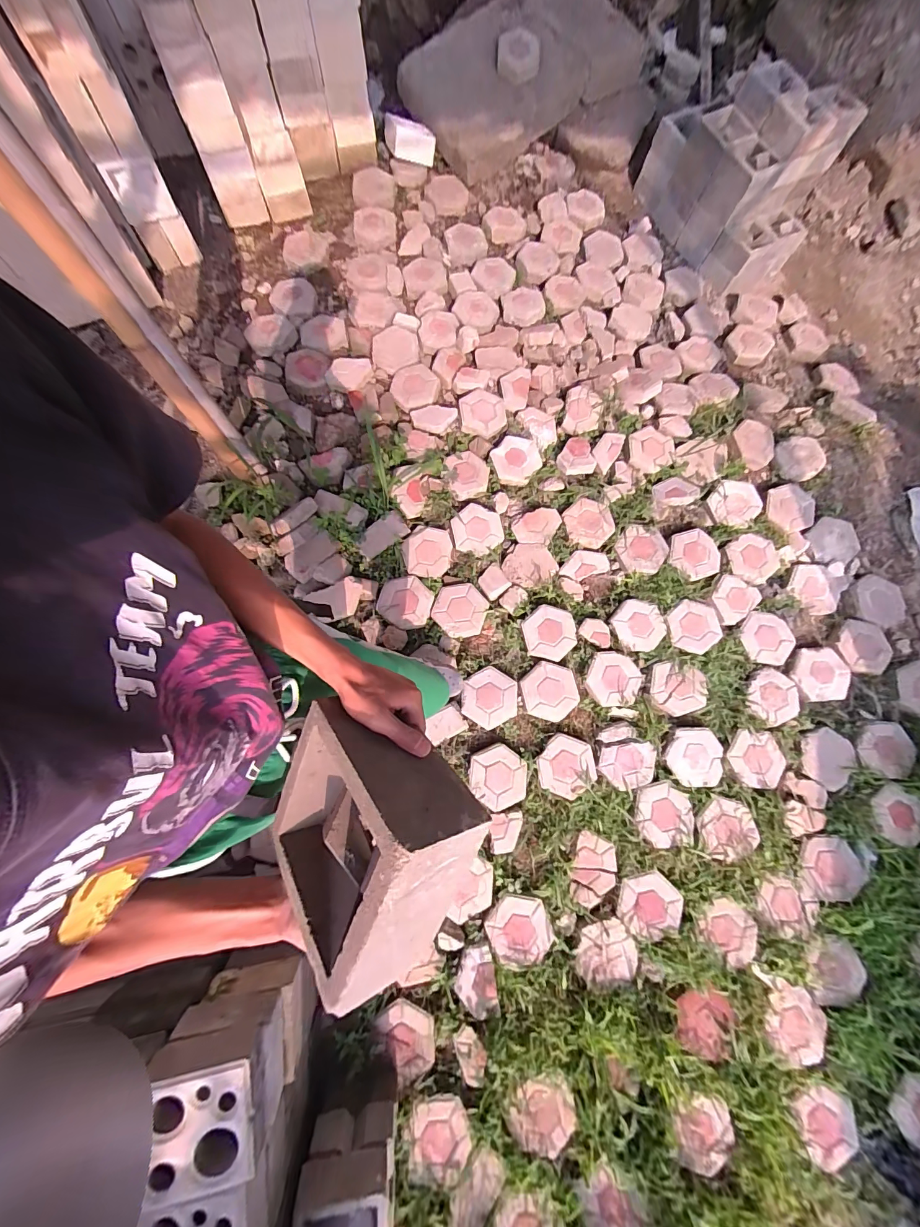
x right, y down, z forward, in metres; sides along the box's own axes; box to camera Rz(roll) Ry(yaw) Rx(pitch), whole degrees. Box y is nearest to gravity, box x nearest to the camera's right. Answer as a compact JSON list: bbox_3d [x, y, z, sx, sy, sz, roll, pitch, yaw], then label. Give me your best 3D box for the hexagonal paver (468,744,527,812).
[{"bbox_3d":[0.135,0.572,1.407,0.209,0.043,0.190,38,78,8],"label":"hexagonal paver"}]

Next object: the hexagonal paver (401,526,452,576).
[{"bbox_3d":[-0.131,-0.244,1.581,0.190,0.044,0.204,3,75,-1],"label":"hexagonal paver"}]

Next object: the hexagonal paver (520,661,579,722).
[{"bbox_3d":[0.333,0.290,1.486,0.198,0.044,0.207,-14,76,-5],"label":"hexagonal paver"}]

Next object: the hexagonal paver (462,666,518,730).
[{"bbox_3d":[0.109,0.308,1.466,0.203,0.041,0.219,0,75,-1],"label":"hexagonal paver"}]

